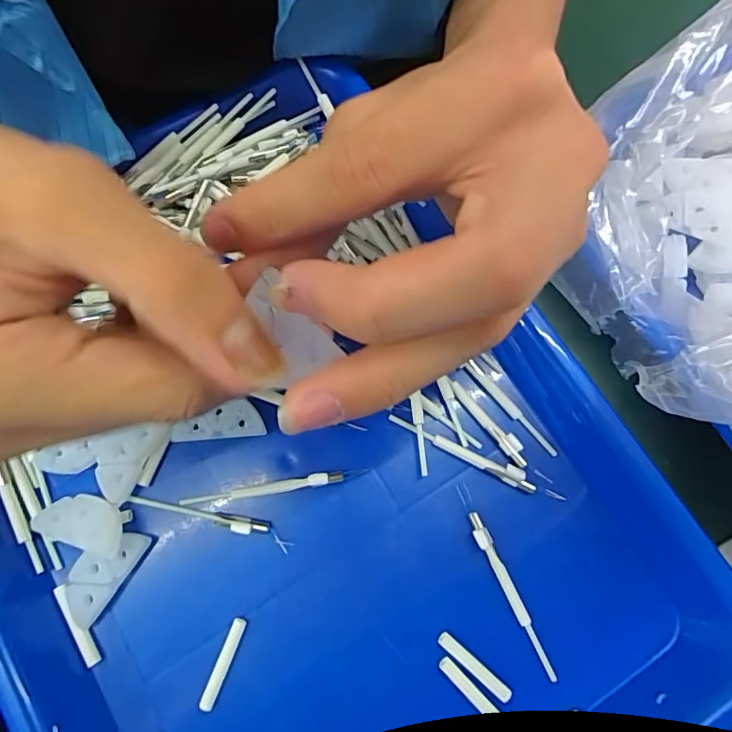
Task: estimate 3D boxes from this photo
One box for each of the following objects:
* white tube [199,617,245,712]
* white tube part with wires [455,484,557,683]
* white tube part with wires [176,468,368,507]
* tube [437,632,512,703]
[{"bbox_3d":[-0.057,0.118,0.201,0.006,0.004,0.034,21,77,4],"label":"white tube"},{"bbox_3d":[0.057,0.089,0.210,0.006,0.004,0.080,-25,78,-7],"label":"white tube part with wires"},{"bbox_3d":[-0.039,0.052,0.216,0.078,0.004,0.005,-9,77,-4],"label":"white tube part with wires"},{"bbox_3d":[0.043,0.119,0.201,0.034,0.004,0.005,40,78,8],"label":"tube"}]

